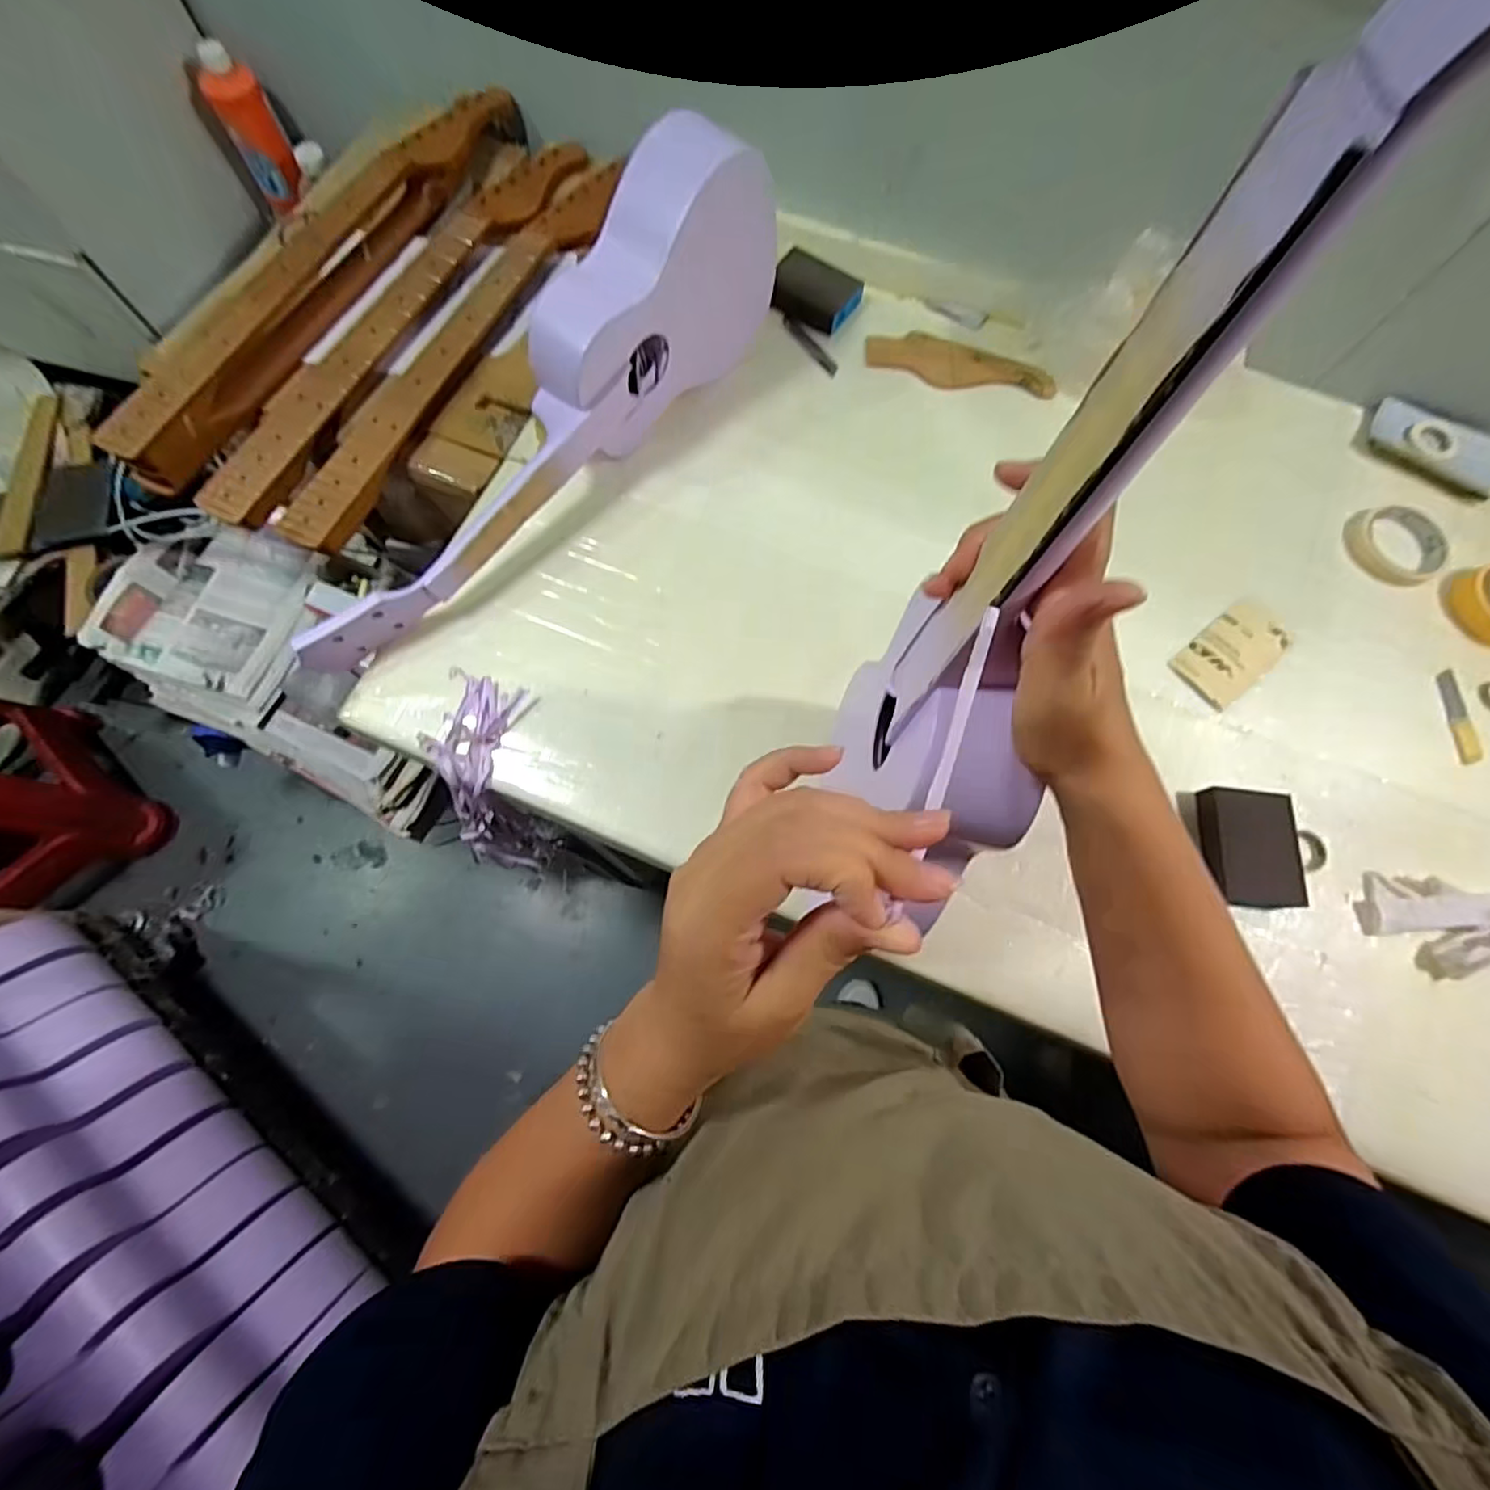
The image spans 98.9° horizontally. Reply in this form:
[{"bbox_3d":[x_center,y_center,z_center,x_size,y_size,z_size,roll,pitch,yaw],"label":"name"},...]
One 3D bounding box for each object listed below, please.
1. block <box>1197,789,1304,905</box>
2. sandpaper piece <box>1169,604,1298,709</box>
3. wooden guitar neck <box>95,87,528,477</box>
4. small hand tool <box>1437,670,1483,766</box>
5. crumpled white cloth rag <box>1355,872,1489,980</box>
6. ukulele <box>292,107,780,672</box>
[{"bbox_3d":[0.441,0.089,0.557,0.071,0.023,0.099,3,74,0],"label":"block"},{"bbox_3d":[0.477,-0.092,0.621,0.127,0.006,0.068,-36,80,-11],"label":"sandpaper piece"},{"bbox_3d":[-0.463,-0.549,0.706,0.089,0.057,0.637,27,75,7],"label":"wooden guitar neck"},{"bbox_3d":[0.688,-0.027,0.614,0.020,0.007,0.095,3,74,0],"label":"small hand tool"},{"bbox_3d":[0.600,0.155,0.535,0.130,0.030,0.078,14,74,3],"label":"crumpled white cloth rag"},{"bbox_3d":[-0.187,-0.293,0.597,0.073,0.193,0.569,41,91,10],"label":"ukulele"}]

